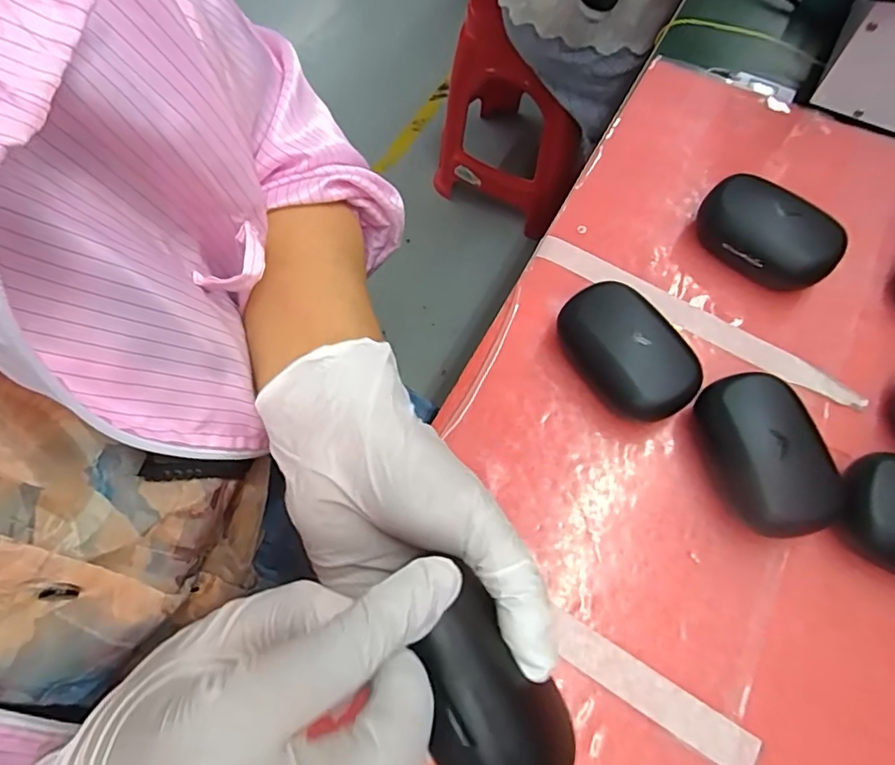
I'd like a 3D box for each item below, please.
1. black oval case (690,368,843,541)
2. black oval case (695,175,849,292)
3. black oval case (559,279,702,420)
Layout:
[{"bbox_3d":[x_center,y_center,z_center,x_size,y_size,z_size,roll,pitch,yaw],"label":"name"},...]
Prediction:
[{"bbox_3d":[0.167,0.038,0.288,0.054,0.037,0.085,-15,67,-7],"label":"black oval case"},{"bbox_3d":[0.203,-0.094,0.347,0.052,0.039,0.083,-38,71,-16],"label":"black oval case"},{"bbox_3d":[0.103,-0.017,0.314,0.051,0.038,0.083,-27,69,-12],"label":"black oval case"}]

